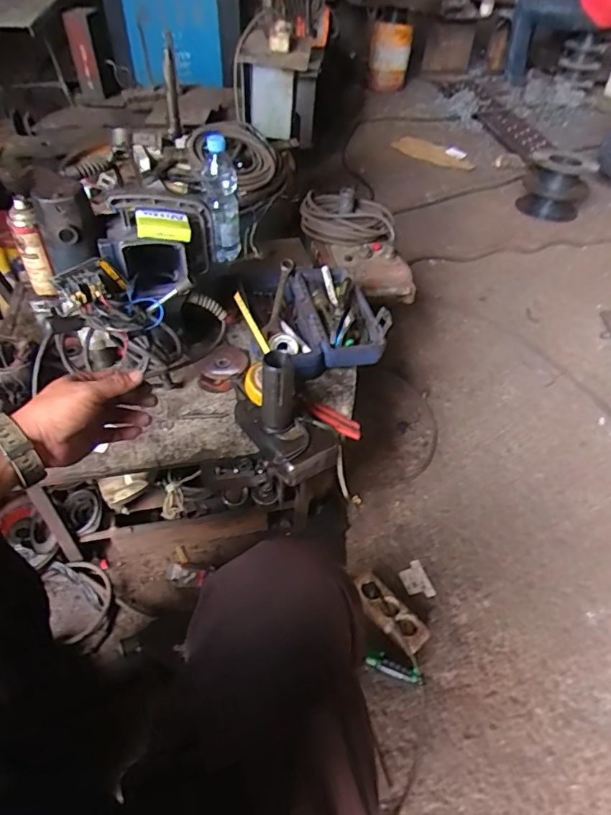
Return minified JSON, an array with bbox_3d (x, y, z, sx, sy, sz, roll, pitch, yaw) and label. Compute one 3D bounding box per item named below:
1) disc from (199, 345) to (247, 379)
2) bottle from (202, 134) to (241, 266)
[{"bbox_3d":[-0.155,-0.084,0.964,0.084,0.013,0.086,1,44,-1],"label":"disc"},{"bbox_3d":[-0.163,-0.400,1.006,0.059,0.228,0.067,-7,45,-9],"label":"bottle"}]

